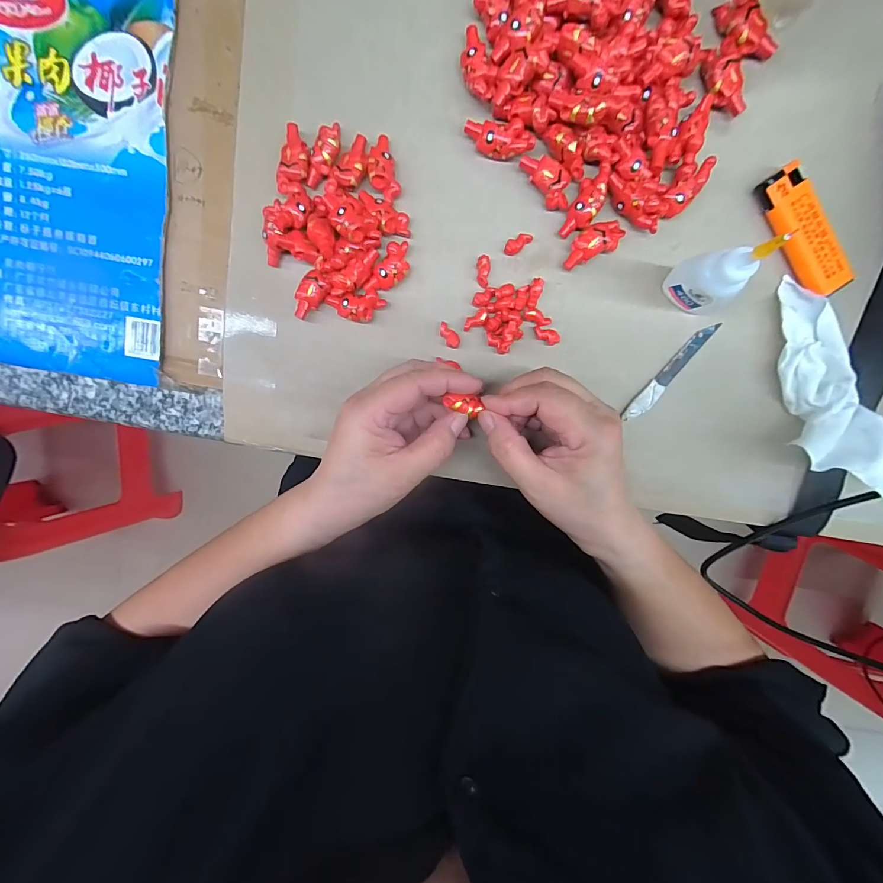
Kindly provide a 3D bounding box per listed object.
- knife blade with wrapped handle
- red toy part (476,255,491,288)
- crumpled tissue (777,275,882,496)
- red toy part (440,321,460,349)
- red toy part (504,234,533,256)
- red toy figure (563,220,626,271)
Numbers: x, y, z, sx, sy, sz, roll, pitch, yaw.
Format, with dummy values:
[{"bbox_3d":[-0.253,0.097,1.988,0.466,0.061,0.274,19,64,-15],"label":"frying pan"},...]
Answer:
[{"bbox_3d":[0.151,-0.045,0.261,0.011,0.007,0.080,40,98,-4],"label":"knife blade with wrapped handle"},{"bbox_3d":[0.027,-0.110,0.255,0.009,0.007,0.019,-2,98,2],"label":"red toy part"},{"bbox_3d":[0.240,-0.031,0.246,0.046,0.019,0.139,-19,83,4],"label":"crumpled tissue"},{"bbox_3d":[0.005,-0.070,0.259,0.010,0.005,0.018,-33,96,6],"label":"red toy part"},{"bbox_3d":[0.049,-0.127,0.253,0.019,0.005,0.009,-28,97,5],"label":"red toy part"},{"bbox_3d":[0.095,-0.124,0.248,0.040,0.015,0.018,-24,97,5],"label":"red toy figure"}]

